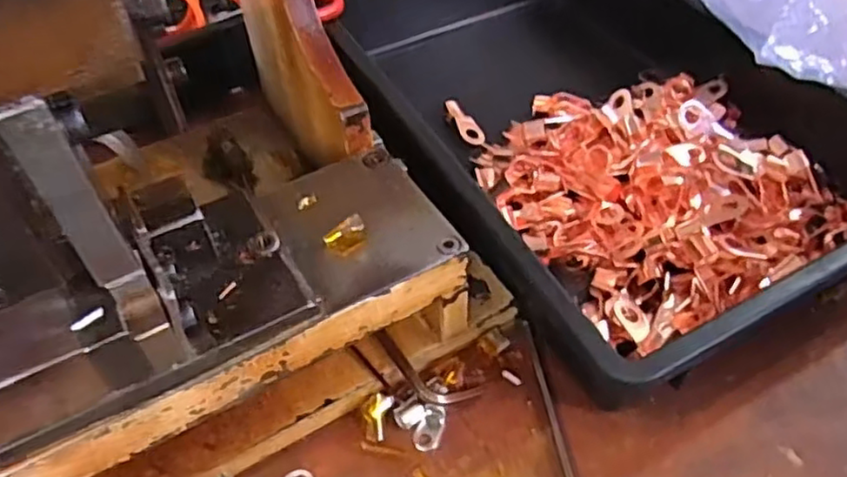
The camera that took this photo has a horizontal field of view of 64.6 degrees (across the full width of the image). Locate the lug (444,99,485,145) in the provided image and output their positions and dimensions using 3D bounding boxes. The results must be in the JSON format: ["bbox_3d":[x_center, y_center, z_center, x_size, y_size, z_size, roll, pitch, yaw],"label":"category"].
[{"bbox_3d":[0.028,-0.083,0.477,0.015,0.010,0.042,-26,52,-20],"label":"lug"}]

